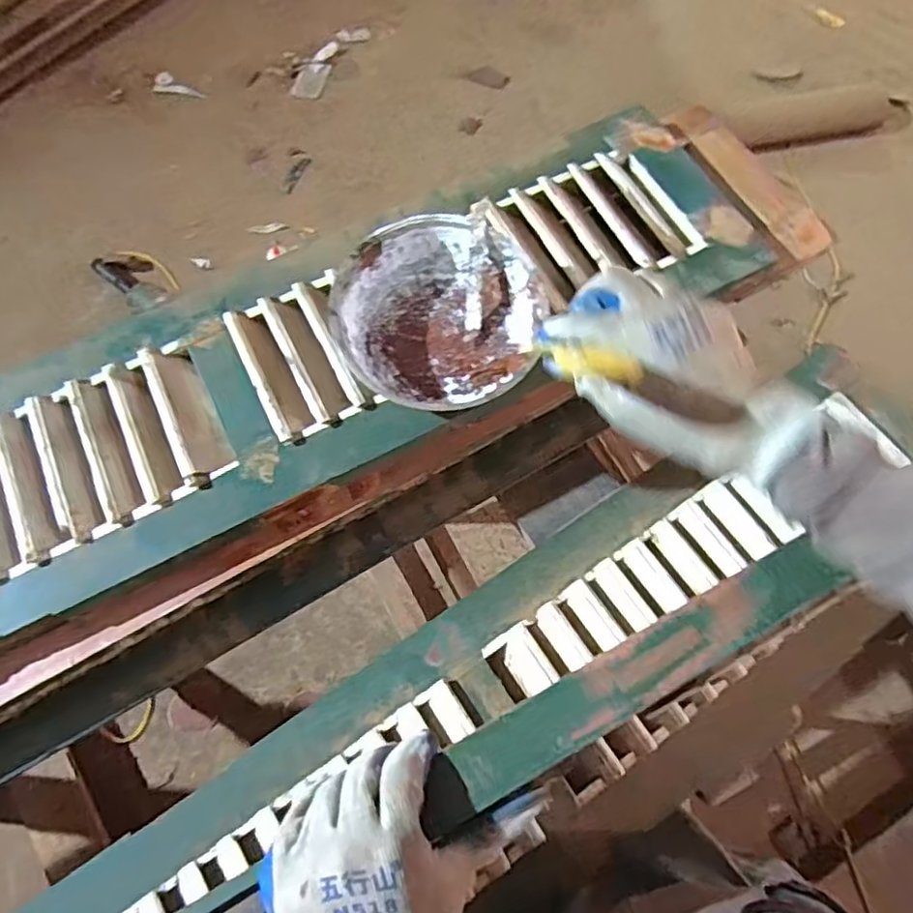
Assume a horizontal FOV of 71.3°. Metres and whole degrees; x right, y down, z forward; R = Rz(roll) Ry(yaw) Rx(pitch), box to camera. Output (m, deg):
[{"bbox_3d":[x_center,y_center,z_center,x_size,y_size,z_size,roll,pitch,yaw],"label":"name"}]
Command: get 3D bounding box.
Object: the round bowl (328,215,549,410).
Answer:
[{"bbox_3d":[-0.021,-0.141,0.662,0.200,0.086,0.182,0,66,0],"label":"round bowl"}]

